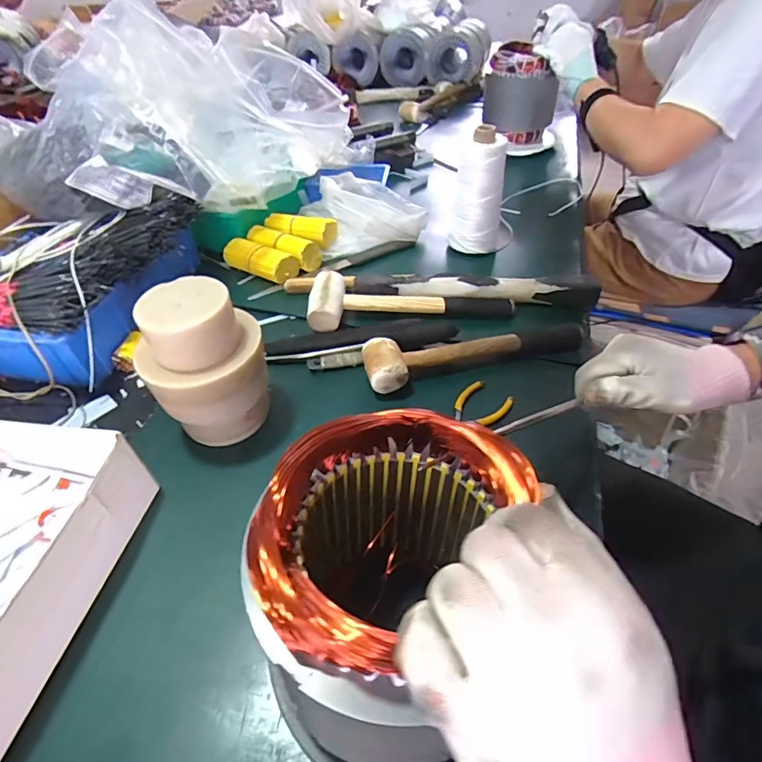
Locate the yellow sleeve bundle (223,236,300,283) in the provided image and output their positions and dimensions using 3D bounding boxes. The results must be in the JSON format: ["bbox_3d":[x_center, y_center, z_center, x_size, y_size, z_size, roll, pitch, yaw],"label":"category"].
[{"bbox_3d":[-0.180,-0.178,0.680,0.126,0.035,0.045,23,50,23],"label":"yellow sleeve bundle"}]

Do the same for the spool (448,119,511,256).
[{"bbox_3d":[0.152,-0.276,0.685,0.077,0.185,0.081,-1,45,1],"label":"spool"}]

